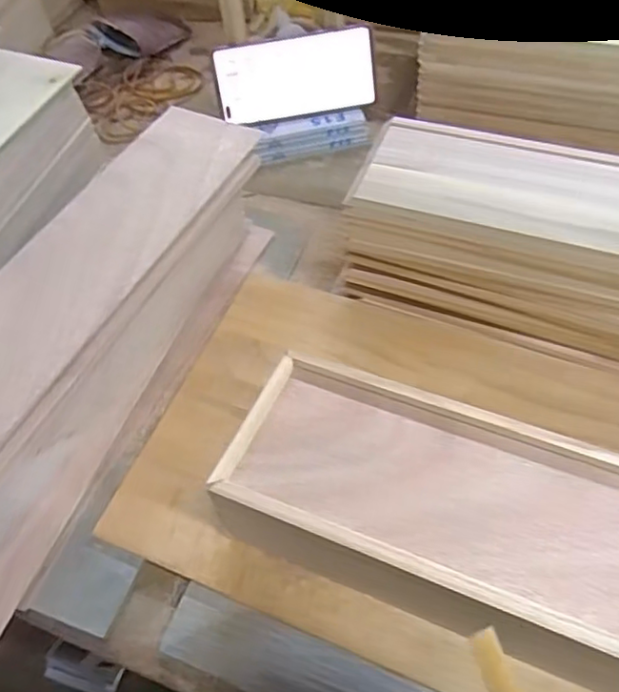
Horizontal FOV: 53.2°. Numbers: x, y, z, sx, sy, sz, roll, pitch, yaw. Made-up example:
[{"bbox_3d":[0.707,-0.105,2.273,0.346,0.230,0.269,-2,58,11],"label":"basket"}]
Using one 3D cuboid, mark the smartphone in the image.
[{"bbox_3d":[-0.013,-0.272,0.624,0.156,0.076,0.009,-9,23,-1],"label":"smartphone"}]

